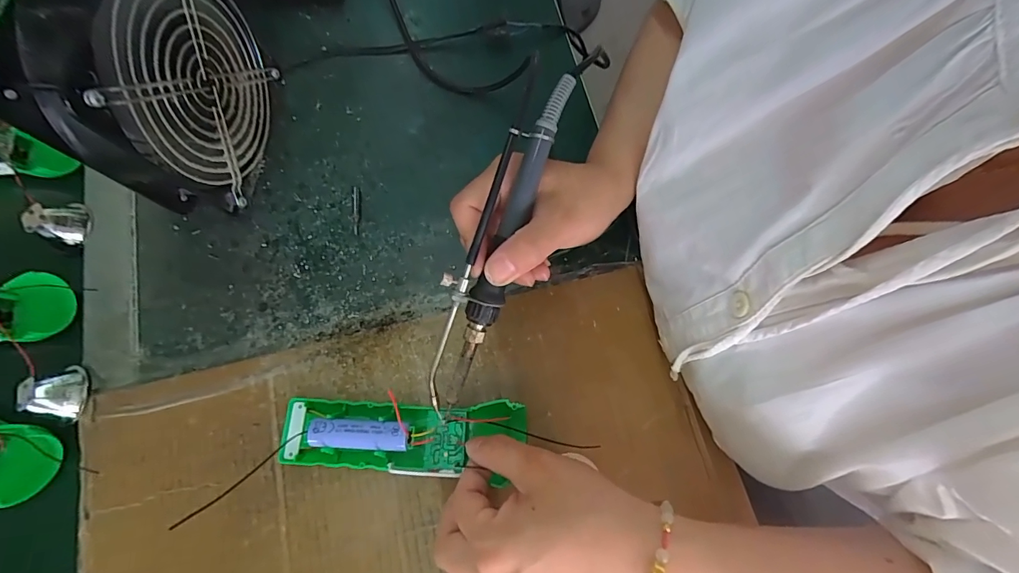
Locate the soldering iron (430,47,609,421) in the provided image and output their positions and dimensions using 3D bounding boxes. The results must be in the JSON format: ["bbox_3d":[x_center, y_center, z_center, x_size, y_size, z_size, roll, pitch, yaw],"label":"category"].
[{"bbox_3d":[-0.005,-0.032,0.247,0.031,0.019,0.220,23,94,6],"label":"soldering iron"}]

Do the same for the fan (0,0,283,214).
[{"bbox_3d":[-0.214,-0.127,0.282,0.054,0.152,0.134,13,76,5],"label":"fan"}]

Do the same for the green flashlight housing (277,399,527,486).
[{"bbox_3d":[-0.070,0.096,0.278,0.157,0.023,0.045,-2,72,3],"label":"green flashlight housing"}]

